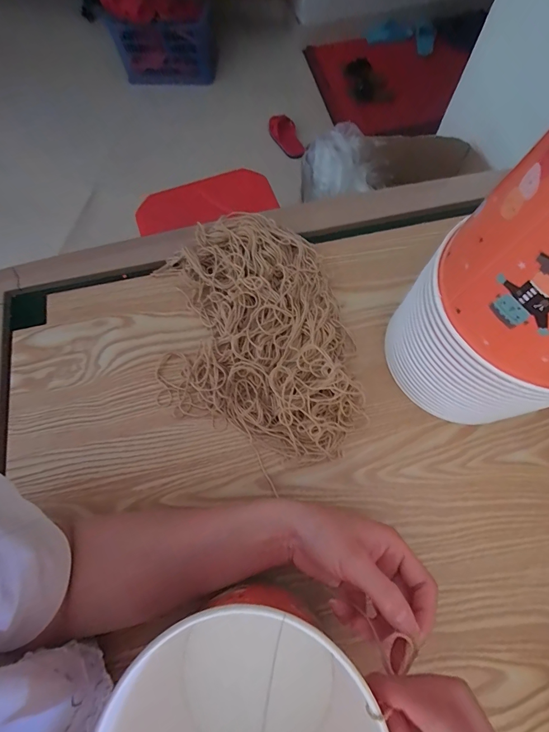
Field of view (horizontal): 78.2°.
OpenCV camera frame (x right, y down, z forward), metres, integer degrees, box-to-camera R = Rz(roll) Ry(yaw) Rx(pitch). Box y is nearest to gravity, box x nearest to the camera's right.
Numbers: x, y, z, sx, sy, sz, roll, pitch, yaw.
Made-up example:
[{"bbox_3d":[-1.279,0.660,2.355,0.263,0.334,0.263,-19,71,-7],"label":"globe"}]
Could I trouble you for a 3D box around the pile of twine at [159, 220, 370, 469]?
[{"bbox_3d":[-0.018,-0.040,0.372,0.231,0.057,0.260,4,72,4],"label":"pile of twine"}]

